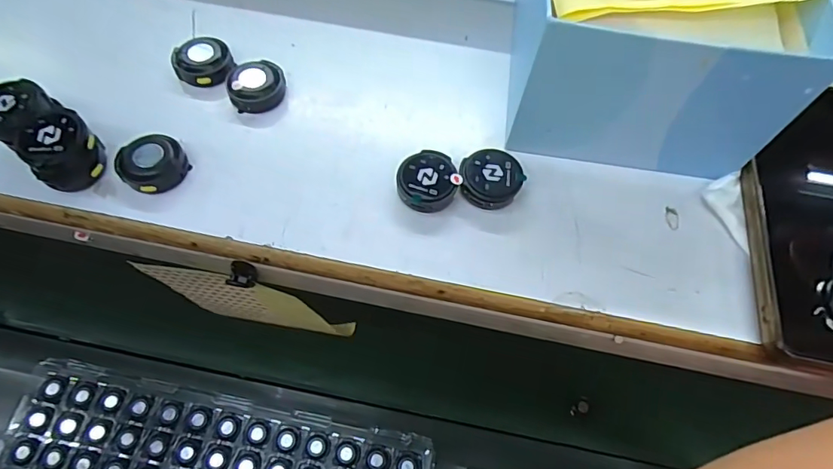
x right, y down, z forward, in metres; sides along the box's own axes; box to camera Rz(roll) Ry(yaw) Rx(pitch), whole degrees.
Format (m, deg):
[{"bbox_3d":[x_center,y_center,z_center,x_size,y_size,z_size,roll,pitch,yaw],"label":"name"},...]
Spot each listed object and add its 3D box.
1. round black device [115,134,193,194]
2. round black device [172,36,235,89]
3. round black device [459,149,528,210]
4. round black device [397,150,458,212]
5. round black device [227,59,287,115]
[{"bbox_3d":[-0.130,-0.036,0.239,0.027,0.015,0.029,1,62,-2],"label":"round black device"},{"bbox_3d":[-0.120,-0.100,0.275,0.030,0.012,0.034,-15,64,-10],"label":"round black device"},{"bbox_3d":[0.037,-0.027,0.243,0.031,0.014,0.029,1,62,-2],"label":"round black device"},{"bbox_3d":[0.005,-0.025,0.241,0.028,0.015,0.031,3,62,-1],"label":"round black device"},{"bbox_3d":[-0.088,-0.084,0.267,0.030,0.012,0.035,-10,63,-8],"label":"round black device"}]

